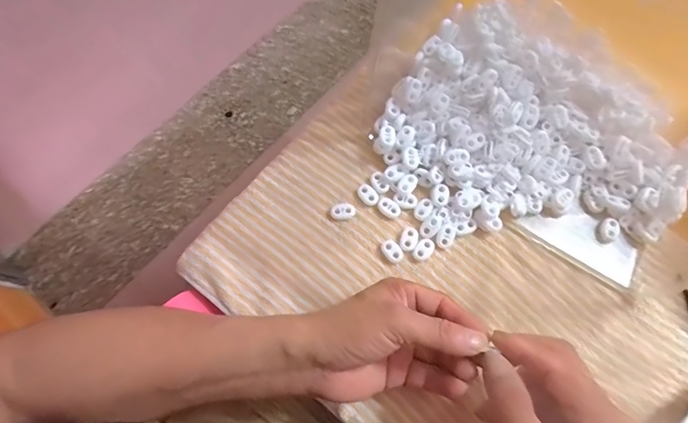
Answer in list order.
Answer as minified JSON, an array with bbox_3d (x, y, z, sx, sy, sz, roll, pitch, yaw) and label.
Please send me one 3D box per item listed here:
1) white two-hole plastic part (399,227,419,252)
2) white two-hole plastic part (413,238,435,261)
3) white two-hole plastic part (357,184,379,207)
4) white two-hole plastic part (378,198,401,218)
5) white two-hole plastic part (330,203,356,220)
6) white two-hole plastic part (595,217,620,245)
[{"bbox_3d":[0.059,0.025,0.372,0.015,0.004,0.023,23,72,9],"label":"white two-hole plastic part"},{"bbox_3d":[0.072,0.034,0.367,0.015,0.004,0.022,39,75,13],"label":"white two-hole plastic part"},{"bbox_3d":[0.023,-0.016,0.387,0.017,0.004,0.022,-42,75,-13],"label":"white two-hole plastic part"},{"bbox_3d":[0.042,-0.003,0.383,0.022,0.004,0.015,38,75,13],"label":"white two-hole plastic part"},{"bbox_3d":[-0.001,0.000,0.383,0.023,0.007,0.014,-9,71,-3],"label":"white two-hole plastic part"},{"bbox_3d":[0.237,0.016,0.368,0.017,0.005,0.024,35,74,12],"label":"white two-hole plastic part"}]

